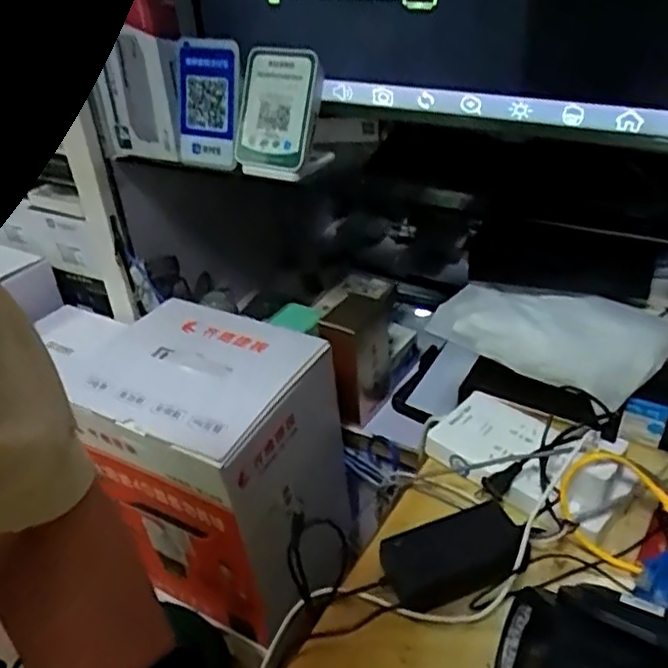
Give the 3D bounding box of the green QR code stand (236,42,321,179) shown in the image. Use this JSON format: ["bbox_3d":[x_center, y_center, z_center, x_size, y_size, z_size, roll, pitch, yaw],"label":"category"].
[{"bbox_3d":[-0.069,-0.274,0.822,0.103,0.137,0.074,13,38,24],"label":"green QR code stand"}]

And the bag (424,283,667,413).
[{"bbox_3d":[0.235,0.002,0.725,0.247,0.055,0.102,16,39,26],"label":"bag"}]

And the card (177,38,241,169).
[{"bbox_3d":[-0.161,-0.292,0.846,0.092,0.158,0.010,15,24,21],"label":"card"}]

